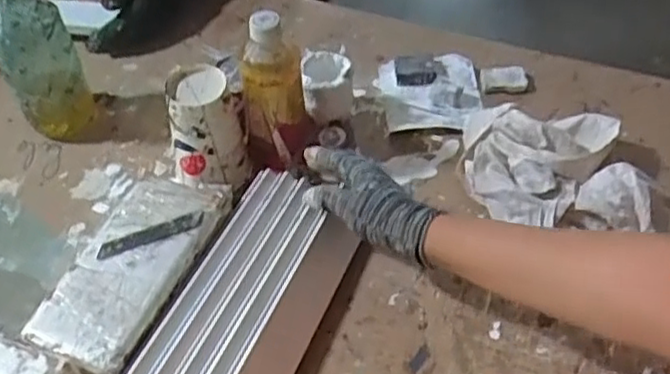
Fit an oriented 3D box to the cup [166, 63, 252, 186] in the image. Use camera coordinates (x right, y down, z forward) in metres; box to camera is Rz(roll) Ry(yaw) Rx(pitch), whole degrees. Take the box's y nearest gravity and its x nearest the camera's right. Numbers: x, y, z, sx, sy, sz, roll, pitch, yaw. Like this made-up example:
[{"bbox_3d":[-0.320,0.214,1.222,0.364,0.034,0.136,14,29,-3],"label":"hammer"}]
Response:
[{"bbox_3d":[-0.135,-0.069,0.715,0.078,0.119,0.080,1,48,-1],"label":"cup"}]

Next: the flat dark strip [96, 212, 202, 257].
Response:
[{"bbox_3d":[-0.170,0.045,0.628,0.098,0.004,0.019,-18,47,-9],"label":"flat dark strip"}]

